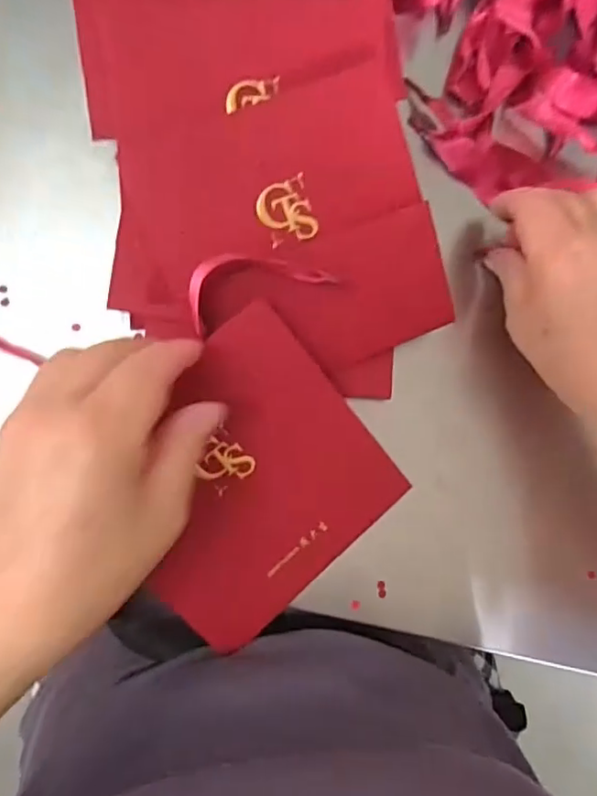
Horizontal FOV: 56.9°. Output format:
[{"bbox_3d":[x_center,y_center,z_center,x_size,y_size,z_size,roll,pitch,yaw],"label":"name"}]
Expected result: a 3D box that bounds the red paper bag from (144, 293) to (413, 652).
[{"bbox_3d":[-0.026,0.046,0.288,0.136,0.008,0.137,-41,108,-7],"label":"red paper bag"}]

